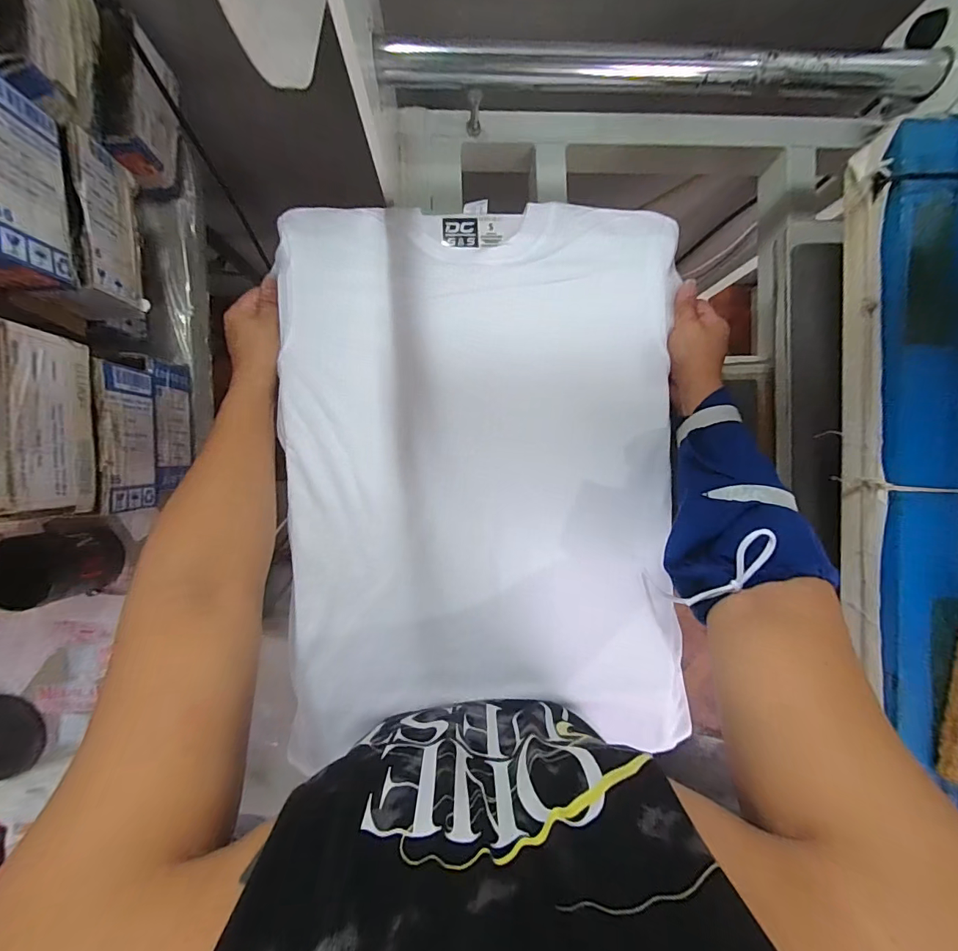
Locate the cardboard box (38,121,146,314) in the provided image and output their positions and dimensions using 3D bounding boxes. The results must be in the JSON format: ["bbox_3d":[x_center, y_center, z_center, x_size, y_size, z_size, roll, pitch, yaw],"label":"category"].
[{"bbox_3d":[-0.397,-0.249,0.428,0.060,0.090,0.152,-5,92,-3],"label":"cardboard box"}]

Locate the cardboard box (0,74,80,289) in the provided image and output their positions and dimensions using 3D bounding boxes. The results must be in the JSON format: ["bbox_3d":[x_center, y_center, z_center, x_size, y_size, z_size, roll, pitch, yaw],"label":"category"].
[{"bbox_3d":[-0.407,-0.239,0.344,0.080,0.075,0.157,0,92,-3],"label":"cardboard box"}]

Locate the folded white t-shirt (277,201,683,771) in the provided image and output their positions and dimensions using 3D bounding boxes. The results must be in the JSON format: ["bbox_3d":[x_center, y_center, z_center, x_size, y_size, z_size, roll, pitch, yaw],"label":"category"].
[{"bbox_3d":[0.008,0.003,0.445,0.410,0.024,0.558,-1,92,-3],"label":"folded white t-shirt"}]

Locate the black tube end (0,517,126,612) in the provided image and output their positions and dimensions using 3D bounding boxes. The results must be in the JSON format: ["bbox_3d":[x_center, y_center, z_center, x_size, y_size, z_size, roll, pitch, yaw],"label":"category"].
[{"bbox_3d":[-0.501,0.099,0.488,0.086,0.103,0.088,-7,92,-3],"label":"black tube end"}]

